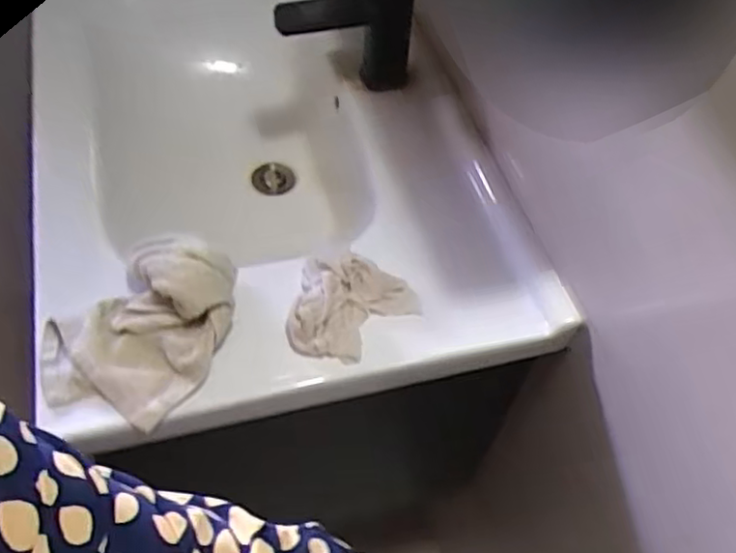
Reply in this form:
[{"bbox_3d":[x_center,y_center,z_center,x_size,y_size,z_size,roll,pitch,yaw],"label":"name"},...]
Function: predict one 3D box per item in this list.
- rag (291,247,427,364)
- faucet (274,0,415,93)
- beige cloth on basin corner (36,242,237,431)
[{"bbox_3d":[-0.011,0.027,0.637,0.109,0.036,0.102,9,52,3],"label":"rag"},{"bbox_3d":[-0.021,-0.293,0.802,0.158,0.161,0.072,-4,53,-6],"label":"faucet"},{"bbox_3d":[-0.193,0.043,0.594,0.127,0.067,0.166,35,58,21],"label":"beige cloth on basin corner"}]

